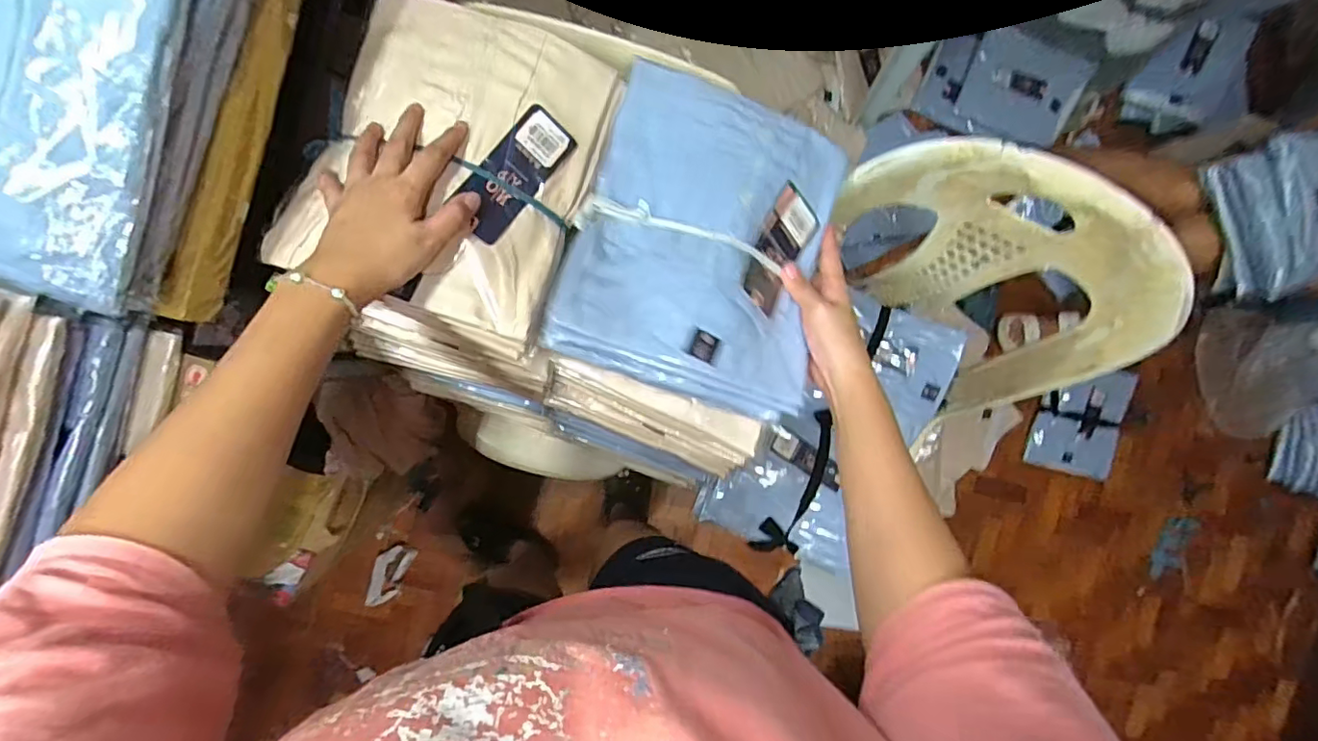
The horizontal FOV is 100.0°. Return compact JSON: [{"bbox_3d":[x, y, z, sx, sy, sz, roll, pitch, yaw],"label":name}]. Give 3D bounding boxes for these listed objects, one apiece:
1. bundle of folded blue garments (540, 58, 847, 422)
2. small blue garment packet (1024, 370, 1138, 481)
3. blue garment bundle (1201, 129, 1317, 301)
[{"bbox_3d":[0.044,-0.112,0.464,0.214,0.041,0.258,16,76,-10],"label":"bundle of folded blue garments"},{"bbox_3d":[1.003,0.125,1.314,0.204,0.016,0.256,8,100,-1],"label":"small blue garment packet"},{"bbox_3d":[1.012,-0.242,0.826,0.297,0.093,0.233,-8,92,-3],"label":"blue garment bundle"}]

